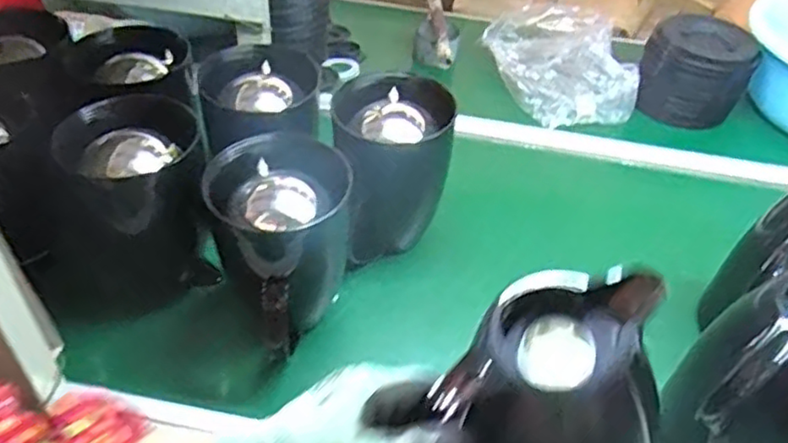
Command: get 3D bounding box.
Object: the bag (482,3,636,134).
[{"bbox_3d":[0.268,-0.261,1.056,0.196,0.075,0.278,-4,44,-10],"label":"bag"}]

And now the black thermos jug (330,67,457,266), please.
[{"bbox_3d":[-0.006,-0.054,0.743,0.122,0.182,0.120,-6,45,-12],"label":"black thermos jug"}]

